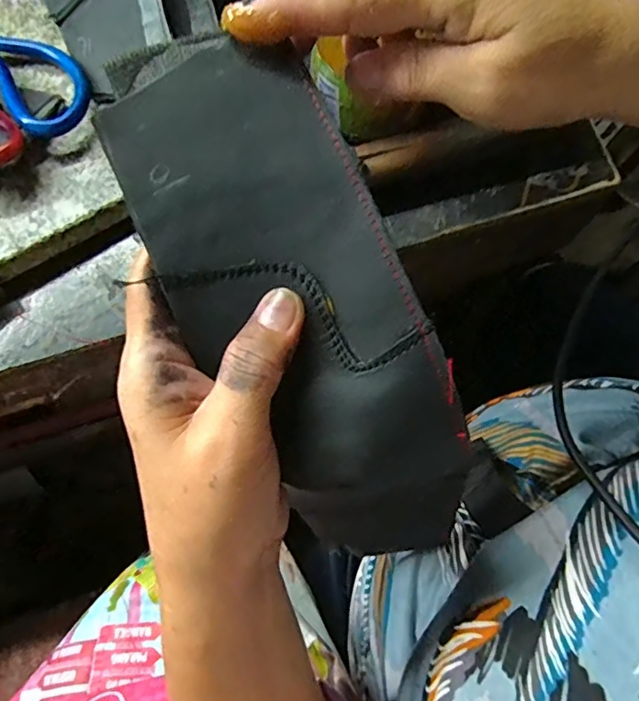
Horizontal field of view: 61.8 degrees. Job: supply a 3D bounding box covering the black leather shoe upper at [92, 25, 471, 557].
[{"bbox_3d":[-0.006,-0.016,0.196,0.079,0.027,0.203,-29,94,-7],"label":"black leather shoe upper"}]

